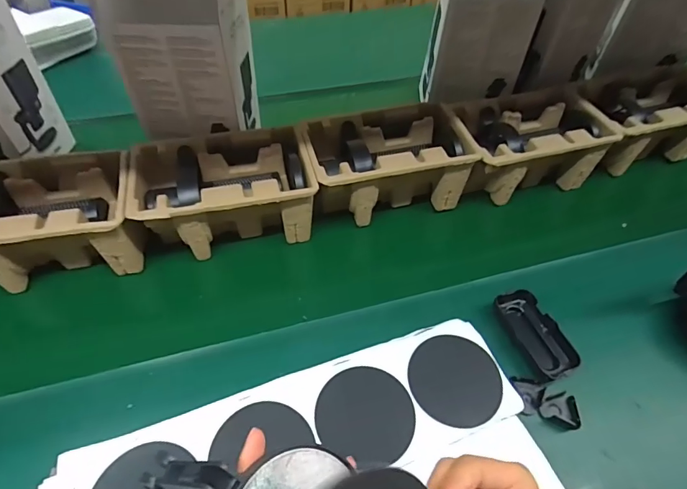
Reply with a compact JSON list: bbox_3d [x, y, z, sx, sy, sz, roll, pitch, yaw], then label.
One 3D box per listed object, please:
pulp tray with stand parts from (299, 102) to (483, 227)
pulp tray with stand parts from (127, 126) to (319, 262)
[{"bbox_3d":[0.058,-0.119,0.628,0.227,0.102,0.143,-8,50,-13],"label":"pulp tray with stand parts"},{"bbox_3d":[-0.160,-0.071,0.582,0.225,0.099,0.146,-8,50,-13],"label":"pulp tray with stand parts"}]

